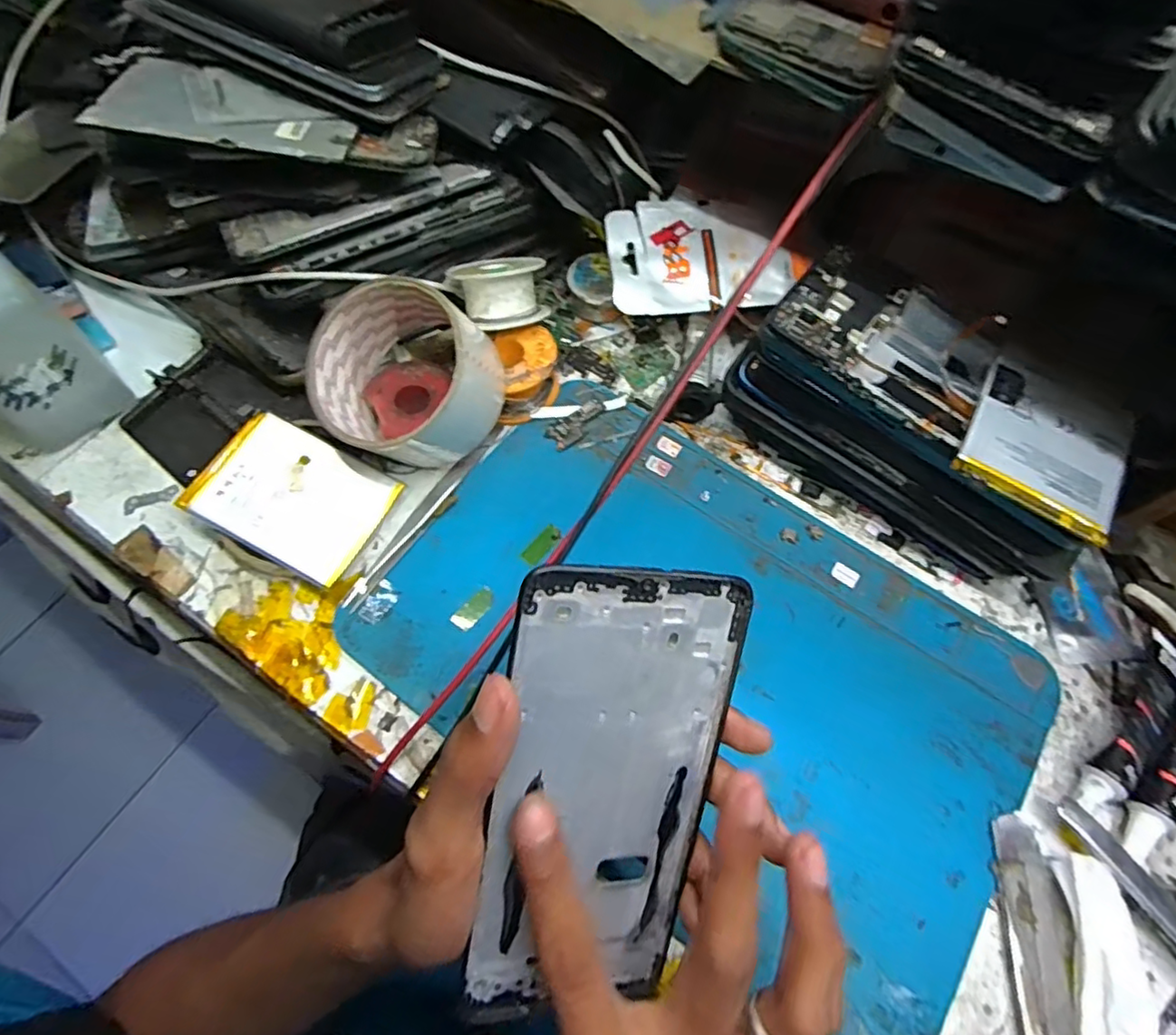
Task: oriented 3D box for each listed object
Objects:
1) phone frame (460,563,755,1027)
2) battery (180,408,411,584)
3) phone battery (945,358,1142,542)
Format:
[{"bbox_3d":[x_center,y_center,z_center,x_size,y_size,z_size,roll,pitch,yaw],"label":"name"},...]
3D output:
[{"bbox_3d":[0.005,0.090,0.197,0.071,0.004,0.156,5,104,-18],"label":"phone frame"},{"bbox_3d":[-0.145,-0.011,0.305,0.086,0.005,0.062,28,66,5],"label":"battery"},{"bbox_3d":[0.193,-0.031,0.259,0.062,0.009,0.067,27,67,11],"label":"phone battery"}]

